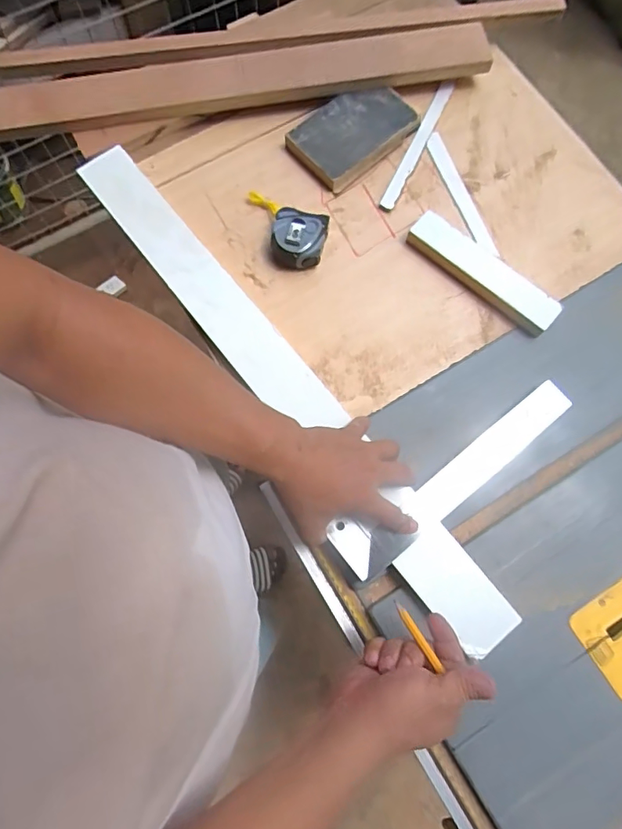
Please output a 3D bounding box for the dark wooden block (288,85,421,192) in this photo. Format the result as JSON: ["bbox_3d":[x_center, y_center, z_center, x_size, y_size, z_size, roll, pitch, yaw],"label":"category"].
[{"bbox_3d":[0.053,-0.367,0.625,0.160,0.030,0.104,-42,80,-9],"label":"dark wooden block"}]

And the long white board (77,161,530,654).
[{"bbox_3d":[-0.040,-0.048,0.544,0.061,0.013,0.722,-38,79,-9],"label":"long white board"}]

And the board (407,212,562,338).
[{"bbox_3d":[0.206,-0.170,0.580,0.194,0.022,0.050,40,79,8],"label":"board"}]

